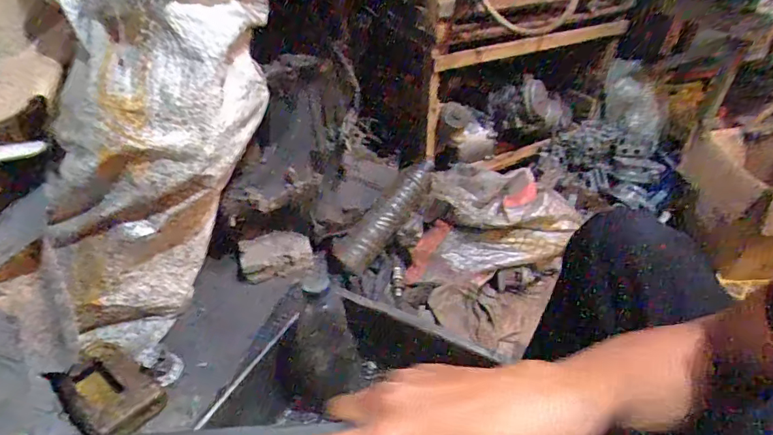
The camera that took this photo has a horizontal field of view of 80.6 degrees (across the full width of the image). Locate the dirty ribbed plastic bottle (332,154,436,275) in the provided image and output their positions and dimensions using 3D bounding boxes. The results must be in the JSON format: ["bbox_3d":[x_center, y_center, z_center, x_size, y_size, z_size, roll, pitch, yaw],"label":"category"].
[{"bbox_3d":[0.000,-0.006,1.079,0.307,0.059,0.082,-49,49,3],"label":"dirty ribbed plastic bottle"}]

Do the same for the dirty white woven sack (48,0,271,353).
[{"bbox_3d":[-0.417,-0.073,0.833,0.333,0.683,0.191,6,32,-33],"label":"dirty white woven sack"}]

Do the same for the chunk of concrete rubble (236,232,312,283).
[{"bbox_3d":[-0.269,0.086,1.122,0.163,0.109,0.063,-9,8,-11],"label":"chunk of concrete rubble"}]

